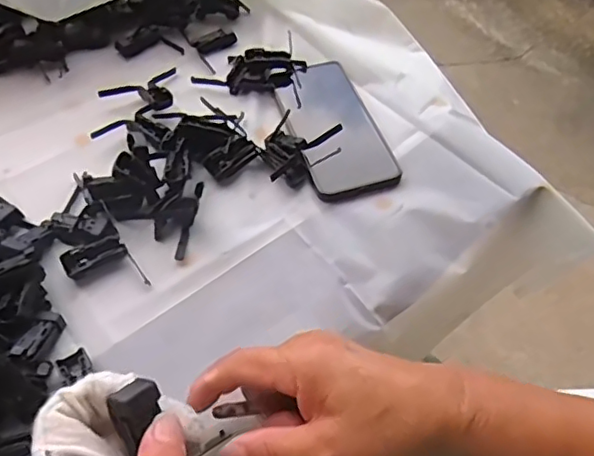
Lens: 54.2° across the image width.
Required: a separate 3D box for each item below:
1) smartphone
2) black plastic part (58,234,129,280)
[{"bbox_3d":[0.034,-0.096,0.534,0.074,0.016,0.160,-12,54,-13],"label":"smartphone"},{"bbox_3d":[-0.158,0.022,0.453,0.047,0.010,0.023,-23,57,-21],"label":"black plastic part"}]

